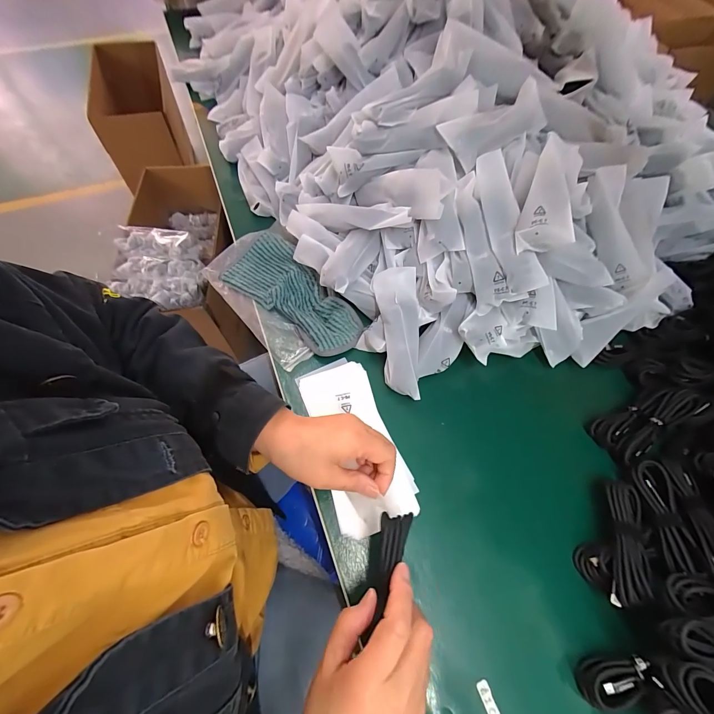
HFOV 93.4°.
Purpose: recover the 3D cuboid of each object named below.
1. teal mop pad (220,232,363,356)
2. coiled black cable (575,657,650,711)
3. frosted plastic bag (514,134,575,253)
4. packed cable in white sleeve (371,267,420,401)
[{"bbox_3d":[-0.081,-0.085,0.442,0.207,0.023,0.092,37,68,15],"label":"teal mop pad"},{"bbox_3d":[0.214,0.270,0.282,0.051,0.026,0.025,-12,65,-9],"label":"coiled black cable"},{"bbox_3d":[0.206,-0.175,0.361,0.053,0.042,0.133,16,64,5],"label":"frosted plastic bag"},{"bbox_3d":[0.050,-0.029,0.395,0.051,0.022,0.150,-3,82,-4],"label":"packed cable in white sleeve"}]

